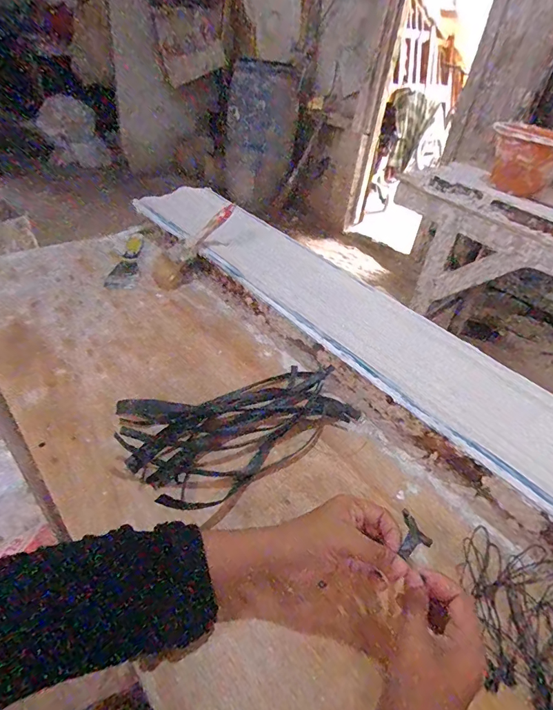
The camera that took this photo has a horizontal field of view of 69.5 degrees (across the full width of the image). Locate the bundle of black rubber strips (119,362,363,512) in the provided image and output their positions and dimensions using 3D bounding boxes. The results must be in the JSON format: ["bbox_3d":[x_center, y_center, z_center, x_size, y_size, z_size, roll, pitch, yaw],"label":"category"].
[{"bbox_3d":[-0.038,0.095,0.513,0.294,0.027,0.177,-11,43,-20],"label":"bundle of black rubber strips"}]

